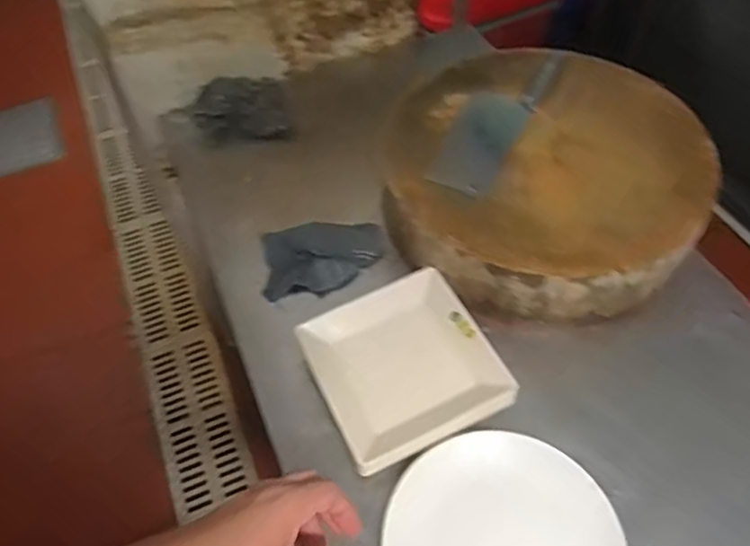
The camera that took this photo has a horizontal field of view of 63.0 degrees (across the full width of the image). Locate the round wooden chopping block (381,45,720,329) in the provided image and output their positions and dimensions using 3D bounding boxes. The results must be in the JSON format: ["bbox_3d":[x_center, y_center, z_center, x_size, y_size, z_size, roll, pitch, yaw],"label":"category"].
[{"bbox_3d":[0.219,-0.130,0.810,0.387,0.100,0.394,-2,53,2],"label":"round wooden chopping block"}]

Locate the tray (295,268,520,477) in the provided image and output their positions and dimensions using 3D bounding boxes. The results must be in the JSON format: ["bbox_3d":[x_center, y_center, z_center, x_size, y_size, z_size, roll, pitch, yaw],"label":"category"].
[{"bbox_3d":[0.031,0.104,0.694,0.189,0.039,0.189,-22,55,-13],"label":"tray"}]

